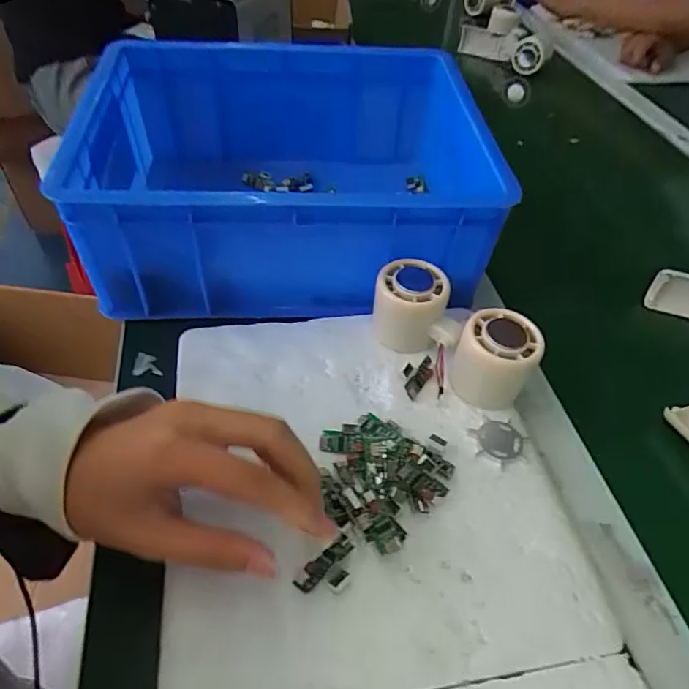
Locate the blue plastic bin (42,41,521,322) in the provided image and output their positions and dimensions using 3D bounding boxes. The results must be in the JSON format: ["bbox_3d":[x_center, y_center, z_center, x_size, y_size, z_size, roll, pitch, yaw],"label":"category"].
[{"bbox_3d":[-0.051,-0.156,0.484,0.325,0.152,0.268,-3,49,-6],"label":"blue plastic bin"}]

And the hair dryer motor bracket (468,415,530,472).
[{"bbox_3d":[0.109,0.068,0.358,0.040,0.004,0.035,25,51,17],"label":"hair dryer motor bracket"}]

